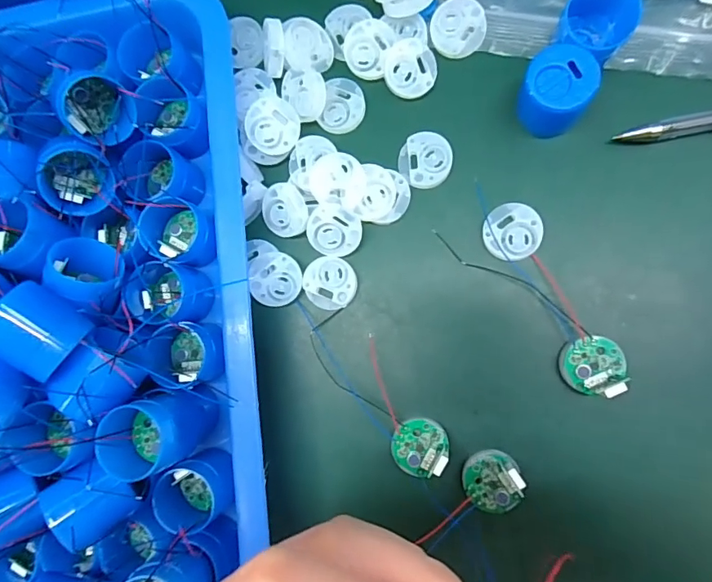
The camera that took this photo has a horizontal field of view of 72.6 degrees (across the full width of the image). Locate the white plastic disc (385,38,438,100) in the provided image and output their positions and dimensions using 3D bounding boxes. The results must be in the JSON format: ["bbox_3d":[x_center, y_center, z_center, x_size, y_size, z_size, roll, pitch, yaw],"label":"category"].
[{"bbox_3d":[0.026,-0.107,0.234,0.025,0.004,0.025,0,106,0],"label":"white plastic disc"}]

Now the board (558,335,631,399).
[{"bbox_3d":[0.103,0.033,0.213,0.027,0.009,0.025,-1,87,9],"label":"board"}]

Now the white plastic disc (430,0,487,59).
[{"bbox_3d":[0.049,-0.126,0.232,0.025,0.004,0.026,6,105,8],"label":"white plastic disc"}]

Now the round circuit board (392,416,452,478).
[{"bbox_3d":[0.030,0.072,0.221,0.025,0.006,0.025,-1,87,9],"label":"round circuit board"}]

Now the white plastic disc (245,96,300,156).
[{"bbox_3d":[-0.040,-0.080,0.235,0.025,0.004,0.025,-3,114,-7],"label":"white plastic disc"}]

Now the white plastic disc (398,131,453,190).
[{"bbox_3d":[0.034,-0.063,0.235,0.024,0.006,0.026,6,88,10],"label":"white plastic disc"}]

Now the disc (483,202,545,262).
[{"bbox_3d":[0.072,-0.027,0.225,0.026,0.009,0.026,-1,87,9],"label":"disc"}]

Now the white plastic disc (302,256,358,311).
[{"bbox_3d":[-0.013,-0.004,0.239,0.025,0.007,0.025,8,88,10],"label":"white plastic disc"}]

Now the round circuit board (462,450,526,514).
[{"bbox_3d":[0.061,0.085,0.215,0.025,0.006,0.025,4,87,10],"label":"round circuit board"}]

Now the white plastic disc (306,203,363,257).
[{"bbox_3d":[-0.011,-0.029,0.231,0.025,0.007,0.023,-1,87,9],"label":"white plastic disc"}]

